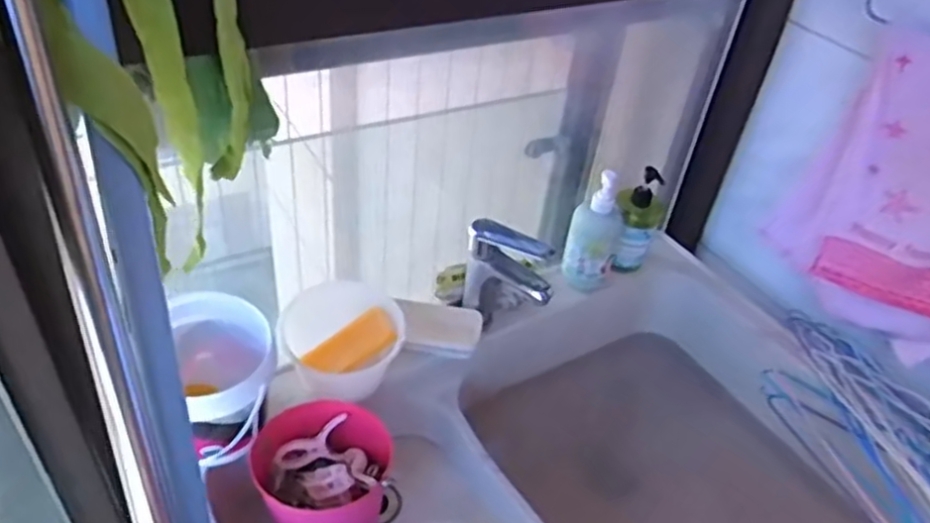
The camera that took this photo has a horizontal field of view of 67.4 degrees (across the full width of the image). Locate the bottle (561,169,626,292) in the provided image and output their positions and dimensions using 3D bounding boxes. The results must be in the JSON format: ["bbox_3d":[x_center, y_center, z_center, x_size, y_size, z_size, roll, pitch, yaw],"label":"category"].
[{"bbox_3d":[0.192,-0.049,1.022,0.072,0.187,0.057,17,40,11],"label":"bottle"}]

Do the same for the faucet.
[{"bbox_3d":[0.055,0.024,0.913,0.125,0.133,0.039,29,44,24],"label":"faucet"}]

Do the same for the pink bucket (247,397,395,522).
[{"bbox_3d":[-0.169,0.260,0.823,0.146,0.123,0.143,8,40,1],"label":"pink bucket"}]

